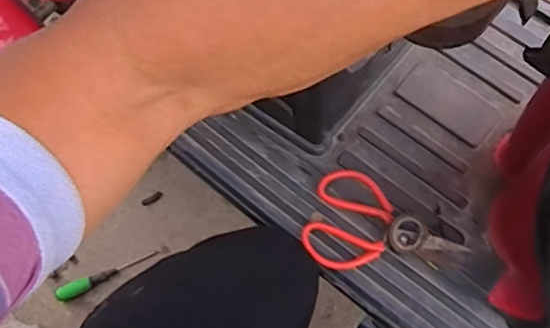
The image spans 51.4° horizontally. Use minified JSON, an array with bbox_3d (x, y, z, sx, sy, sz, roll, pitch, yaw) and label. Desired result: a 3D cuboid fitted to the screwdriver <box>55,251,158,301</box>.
[{"bbox_3d":[-0.283,0.185,0.942,0.156,0.020,0.023,-25,69,-8],"label":"screwdriver"}]

